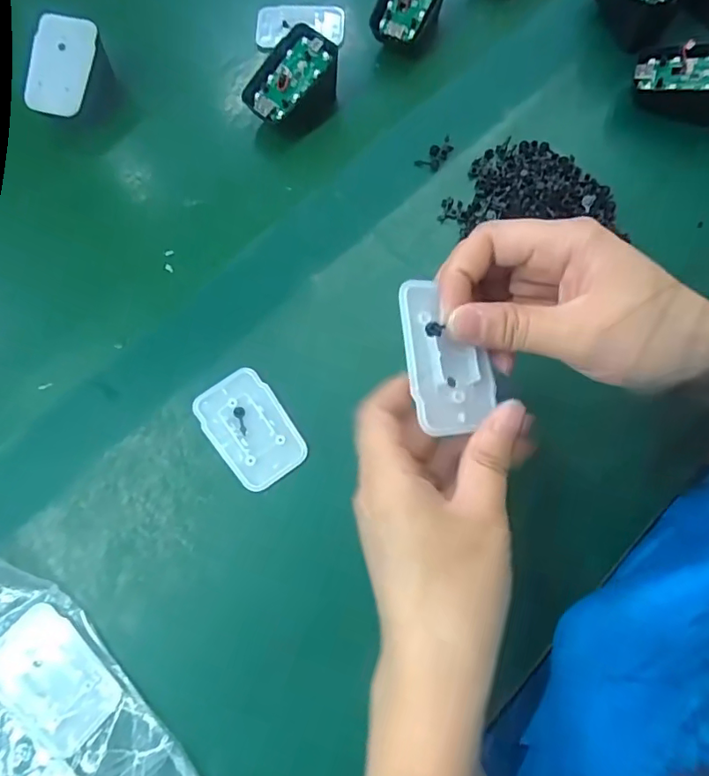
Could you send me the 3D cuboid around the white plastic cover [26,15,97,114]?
[{"bbox_3d":[-0.214,-0.233,0.380,0.046,0.006,0.068,12,93,8],"label":"white plastic cover"}]

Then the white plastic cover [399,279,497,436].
[{"bbox_3d":[0.041,-0.016,0.230,0.039,0.012,0.067,-6,80,-23],"label":"white plastic cover"}]

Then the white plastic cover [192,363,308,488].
[{"bbox_3d":[-0.062,0.024,0.313,0.044,0.006,0.069,-35,73,-11],"label":"white plastic cover"}]

